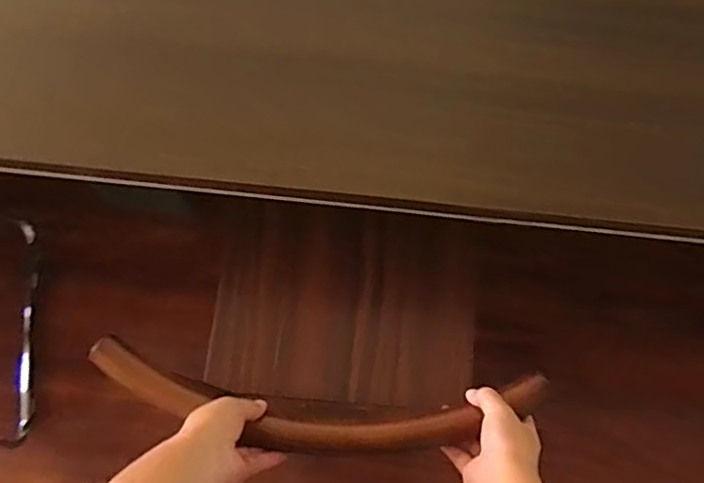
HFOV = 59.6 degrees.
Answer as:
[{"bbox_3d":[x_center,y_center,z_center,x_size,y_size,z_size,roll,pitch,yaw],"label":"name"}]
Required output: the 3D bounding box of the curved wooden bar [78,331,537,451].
[{"bbox_3d":[-0.036,0.146,0.564,0.410,0.025,0.091,8,73,3],"label":"curved wooden bar"}]

